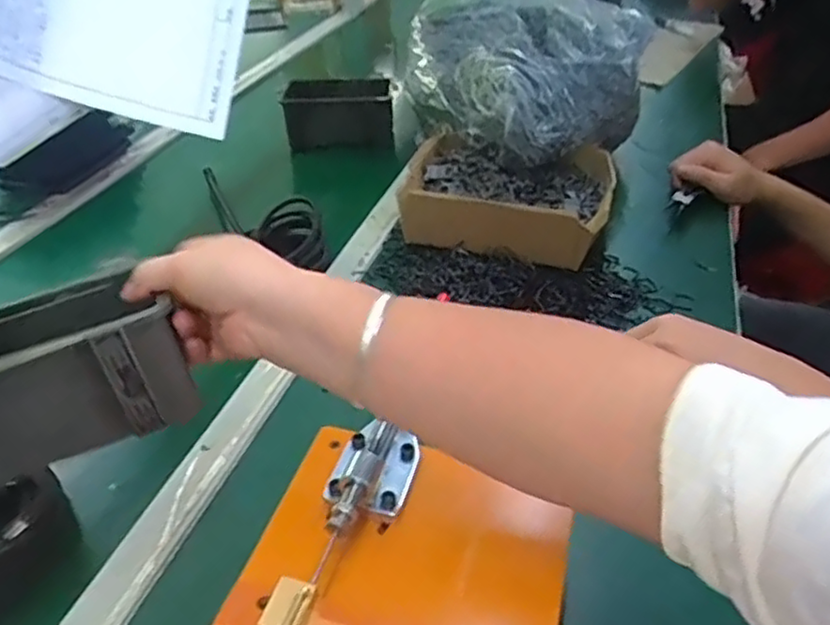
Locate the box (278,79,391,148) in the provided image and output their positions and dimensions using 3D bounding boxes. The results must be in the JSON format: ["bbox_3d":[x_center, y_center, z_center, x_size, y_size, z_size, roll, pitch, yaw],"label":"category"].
[{"bbox_3d":[-0.117,-0.307,1.068,0.162,0.086,0.079,2,38,5],"label":"box"}]

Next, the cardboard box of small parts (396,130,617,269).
[{"bbox_3d":[0.112,-0.146,0.851,0.246,0.068,0.188,9,39,14],"label":"cardboard box of small parts"}]

